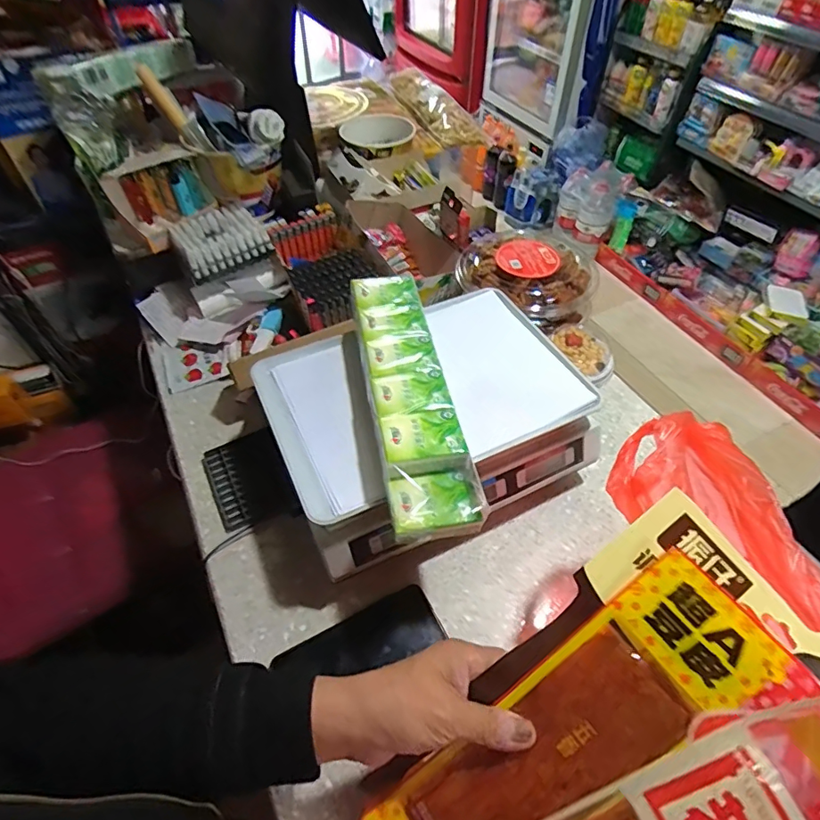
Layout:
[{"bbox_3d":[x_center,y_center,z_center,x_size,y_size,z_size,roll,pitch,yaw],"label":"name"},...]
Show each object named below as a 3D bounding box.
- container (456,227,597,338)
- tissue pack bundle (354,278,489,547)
[{"bbox_3d":[0.161,-0.198,0.749,0.173,0.074,0.203,-22,54,-17],"label":"container"},{"bbox_3d":[-0.004,-0.024,0.509,0.078,0.047,0.318,-9,51,-7],"label":"tissue pack bundle"}]

